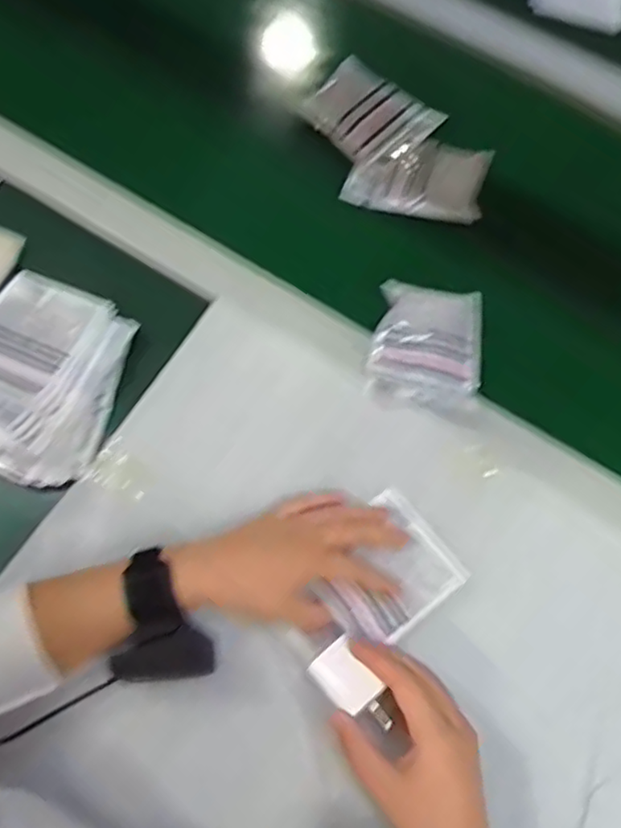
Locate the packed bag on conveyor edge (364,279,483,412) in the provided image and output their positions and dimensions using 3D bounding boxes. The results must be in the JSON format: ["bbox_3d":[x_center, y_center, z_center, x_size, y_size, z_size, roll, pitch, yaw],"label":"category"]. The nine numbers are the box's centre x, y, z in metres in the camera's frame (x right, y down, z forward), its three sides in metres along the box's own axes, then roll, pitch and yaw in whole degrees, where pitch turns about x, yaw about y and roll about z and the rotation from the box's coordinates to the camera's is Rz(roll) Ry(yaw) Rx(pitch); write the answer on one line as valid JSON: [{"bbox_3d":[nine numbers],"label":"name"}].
[{"bbox_3d":[0.107,-0.064,0.575,0.098,0.016,0.129,11,68,1],"label":"packed bag on conveyor edge"}]

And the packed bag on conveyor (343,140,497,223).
[{"bbox_3d":[0.110,-0.246,0.656,0.136,0.026,0.086,15,68,3],"label":"packed bag on conveyor"}]

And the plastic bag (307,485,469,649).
[{"bbox_3d":[0.058,0.122,0.491,0.107,0.025,0.091,-36,77,-19],"label":"plastic bag"}]

